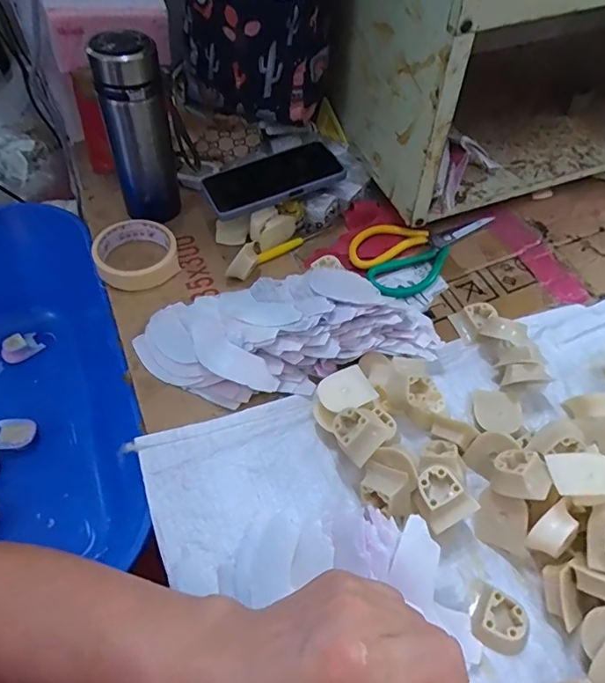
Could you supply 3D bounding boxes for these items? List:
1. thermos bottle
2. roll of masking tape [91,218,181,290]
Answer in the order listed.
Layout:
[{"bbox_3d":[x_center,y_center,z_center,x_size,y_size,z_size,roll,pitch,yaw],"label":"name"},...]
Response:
[{"bbox_3d":[-0.188,-0.234,0.575,0.074,0.217,0.073,-17,57,-13],"label":"thermos bottle"},{"bbox_3d":[-0.194,-0.103,0.576,0.090,0.031,0.085,1,55,-1],"label":"roll of masking tape"}]

